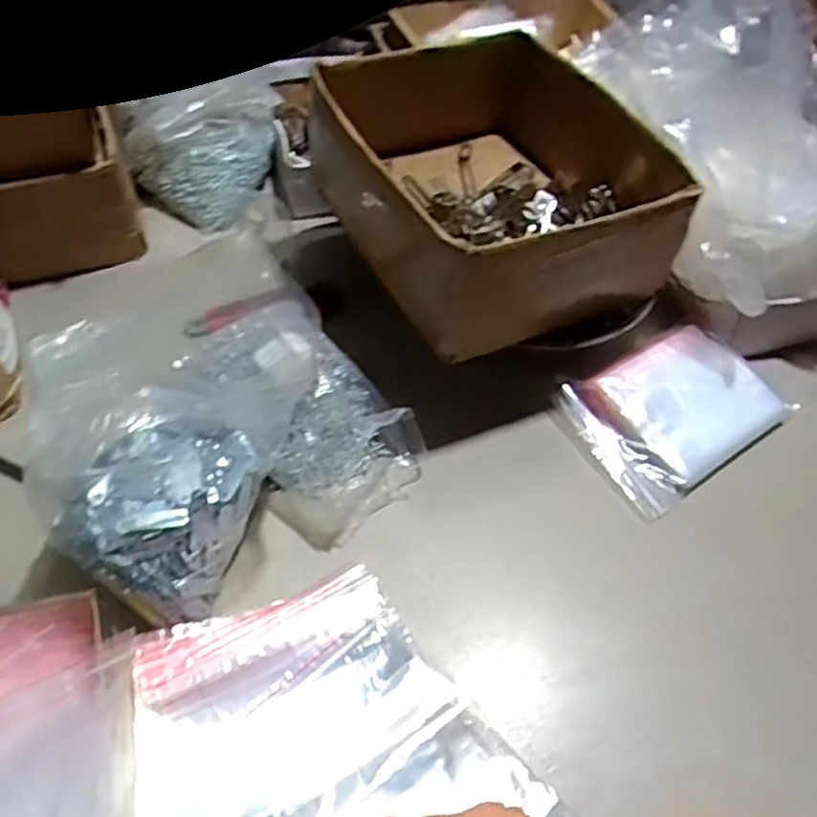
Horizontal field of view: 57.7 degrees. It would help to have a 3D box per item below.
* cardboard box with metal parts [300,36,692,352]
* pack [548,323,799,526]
[{"bbox_3d":[0.072,-0.222,0.710,0.262,0.112,0.327,-20,54,-19],"label":"cardboard box with metal parts"},{"bbox_3d":[0.250,0.000,0.700,0.200,0.029,0.138,-29,74,-21],"label":"pack"}]

